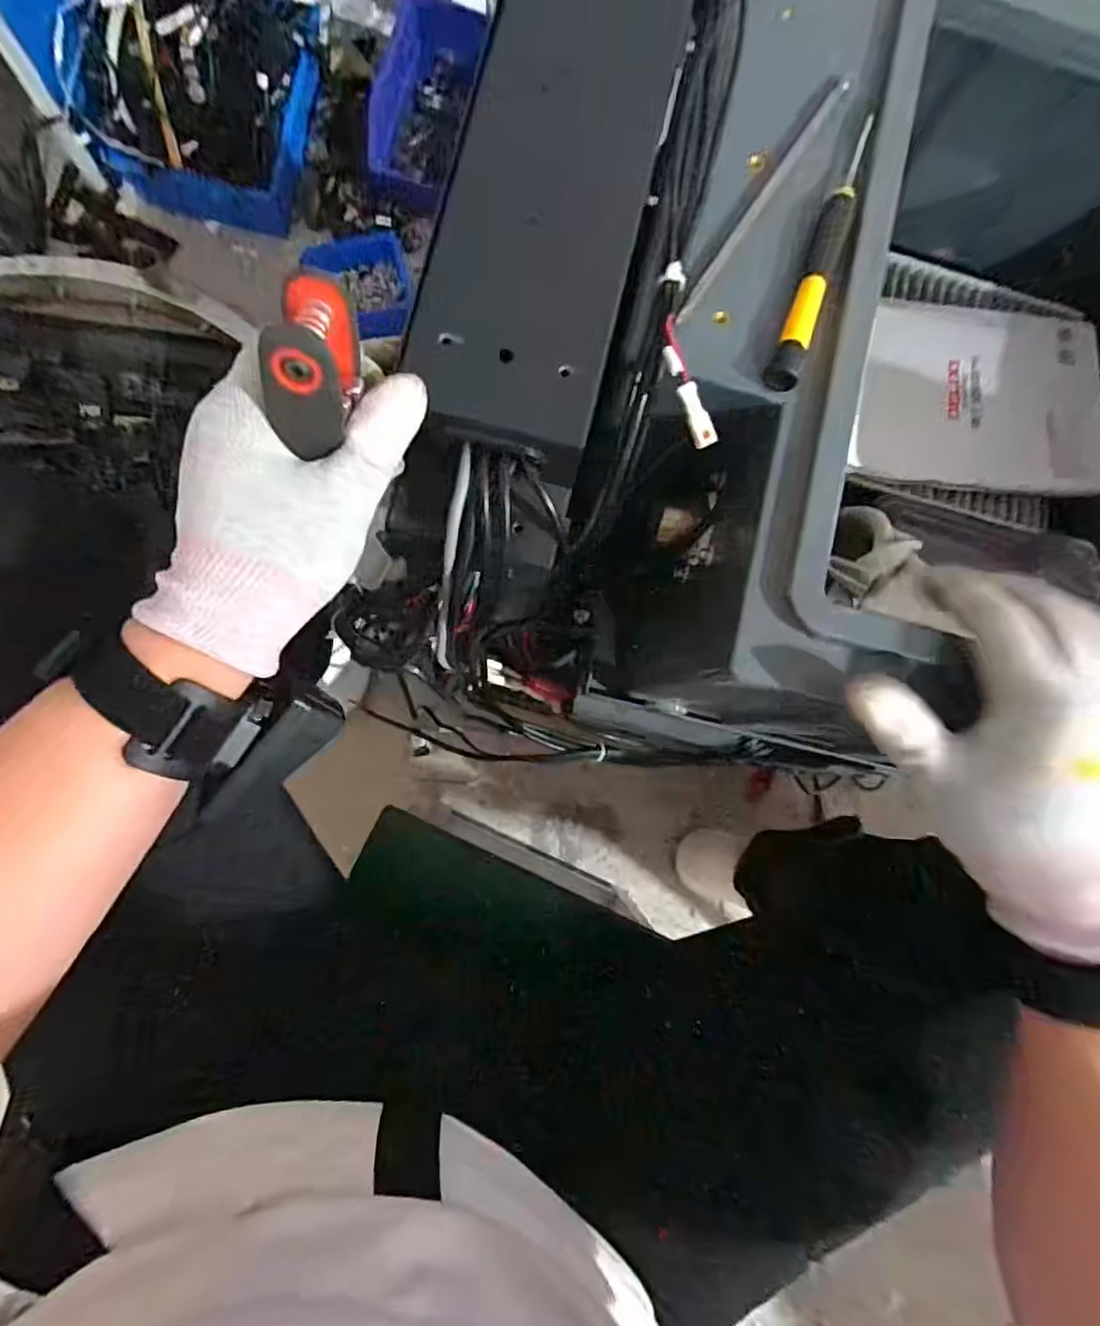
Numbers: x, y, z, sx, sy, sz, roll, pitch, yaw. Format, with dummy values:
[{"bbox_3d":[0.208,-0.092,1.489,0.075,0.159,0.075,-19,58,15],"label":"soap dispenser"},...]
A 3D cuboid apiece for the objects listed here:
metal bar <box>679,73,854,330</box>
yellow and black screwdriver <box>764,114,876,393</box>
[{"bbox_3d":[0.096,-0.208,0.281,0.006,0.004,0.143,35,83,-3],"label":"metal bar"},{"bbox_3d":[0.121,-0.181,0.276,0.012,0.009,0.135,21,83,-4],"label":"yellow and black screwdriver"}]

